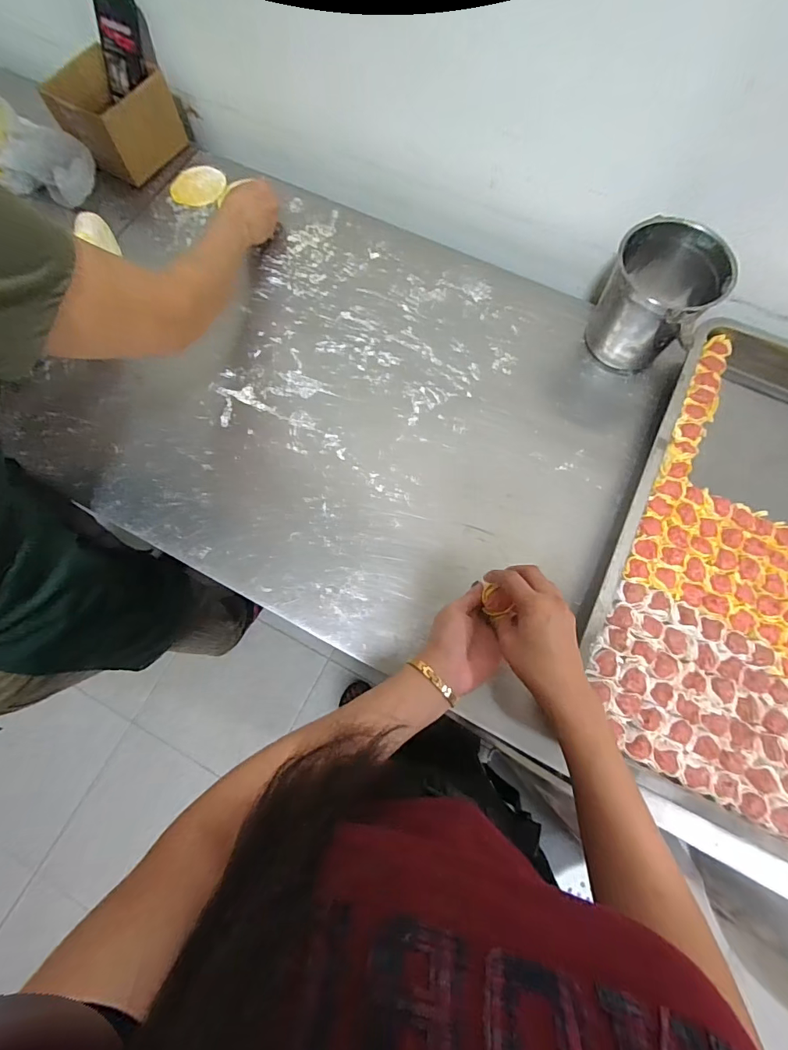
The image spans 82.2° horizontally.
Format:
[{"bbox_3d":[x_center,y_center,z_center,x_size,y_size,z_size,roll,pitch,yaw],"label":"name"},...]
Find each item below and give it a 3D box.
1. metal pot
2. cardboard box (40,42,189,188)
[{"bbox_3d":[0.338,-0.291,0.597,0.131,0.136,0.115,29,75,9],"label":"metal pot"},{"bbox_3d":[-0.444,-0.648,0.723,0.130,0.106,0.146,32,76,10],"label":"cardboard box"}]

